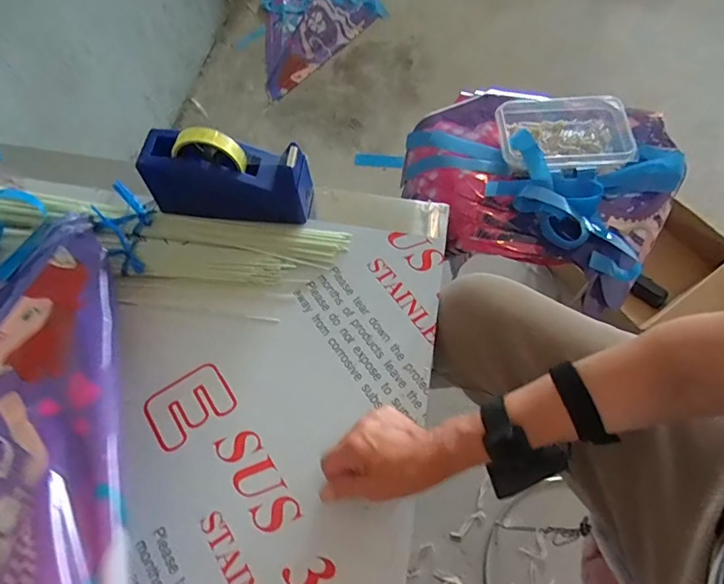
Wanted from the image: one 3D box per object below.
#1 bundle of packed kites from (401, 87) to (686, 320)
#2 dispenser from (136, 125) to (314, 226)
[{"bbox_3d":[0.259,-0.172,0.693,0.385,0.122,0.307,24,67,13],"label":"bundle of packed kites"},{"bbox_3d":[-0.172,-0.154,0.589,0.203,0.114,0.069,4,64,3],"label":"dispenser"}]

